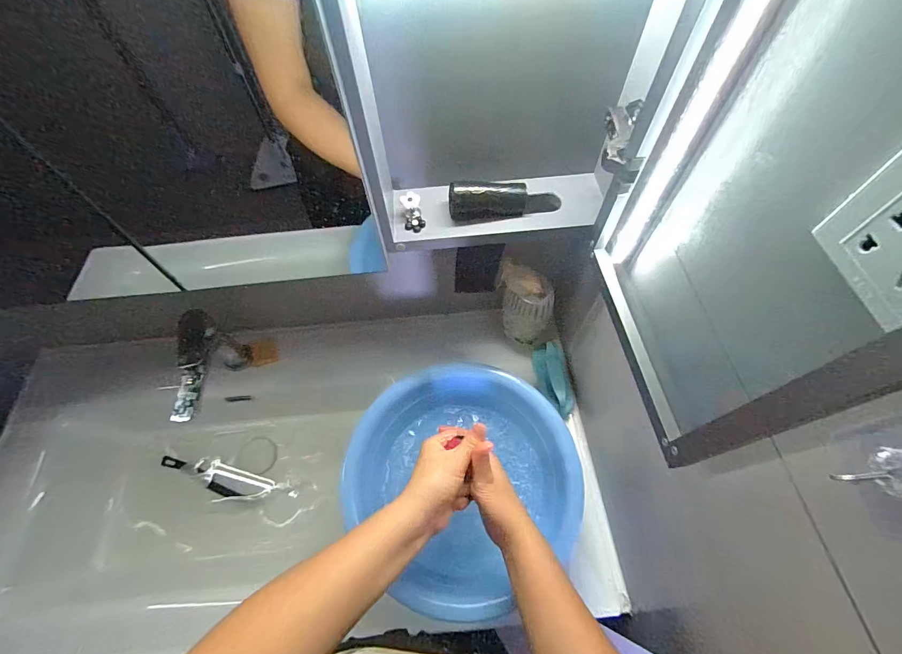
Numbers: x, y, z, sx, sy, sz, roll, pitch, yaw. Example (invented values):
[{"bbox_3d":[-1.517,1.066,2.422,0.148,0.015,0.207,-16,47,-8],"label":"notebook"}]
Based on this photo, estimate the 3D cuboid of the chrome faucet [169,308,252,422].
[{"bbox_3d":[-0.399,0.082,0.651,0.052,0.171,0.169,-6,61,-2],"label":"chrome faucet"}]

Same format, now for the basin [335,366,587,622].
[{"bbox_3d":[0.014,0.213,0.574,0.302,0.094,0.293,-1,61,1],"label":"basin"}]

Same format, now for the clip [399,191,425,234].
[{"bbox_3d":[-0.043,-0.130,0.443,0.022,0.015,0.043,-11,100,-5],"label":"clip"}]

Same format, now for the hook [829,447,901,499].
[{"bbox_3d":[0.221,0.077,0.201,0.010,0.037,0.024,-5,61,-1],"label":"hook"}]

